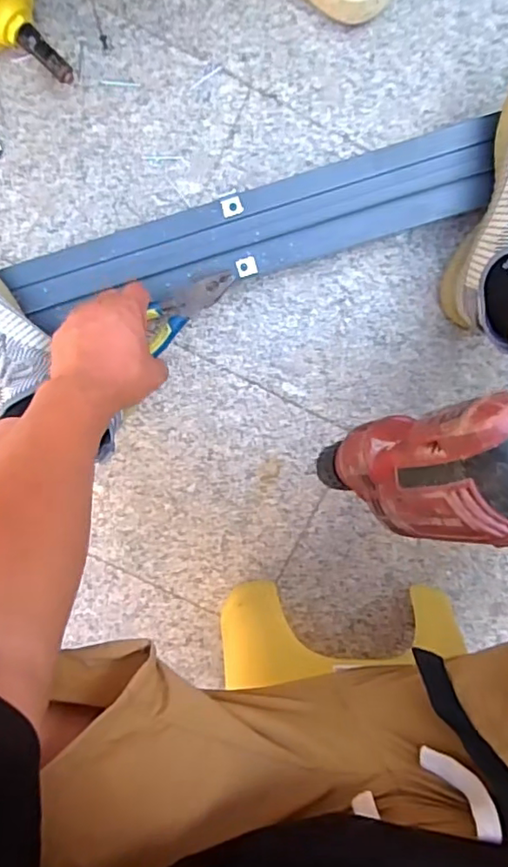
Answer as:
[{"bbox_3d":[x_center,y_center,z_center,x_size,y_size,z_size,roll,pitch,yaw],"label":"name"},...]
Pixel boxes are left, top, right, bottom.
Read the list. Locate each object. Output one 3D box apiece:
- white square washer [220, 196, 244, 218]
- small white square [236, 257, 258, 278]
[{"bbox_3d":[-0.023,-0.243,0.609,0.022,0.005,0.020,-18,99,3],"label":"white square washer"},{"bbox_3d":[-0.008,-0.181,0.620,0.021,0.006,0.020,-16,99,2],"label":"small white square"}]

